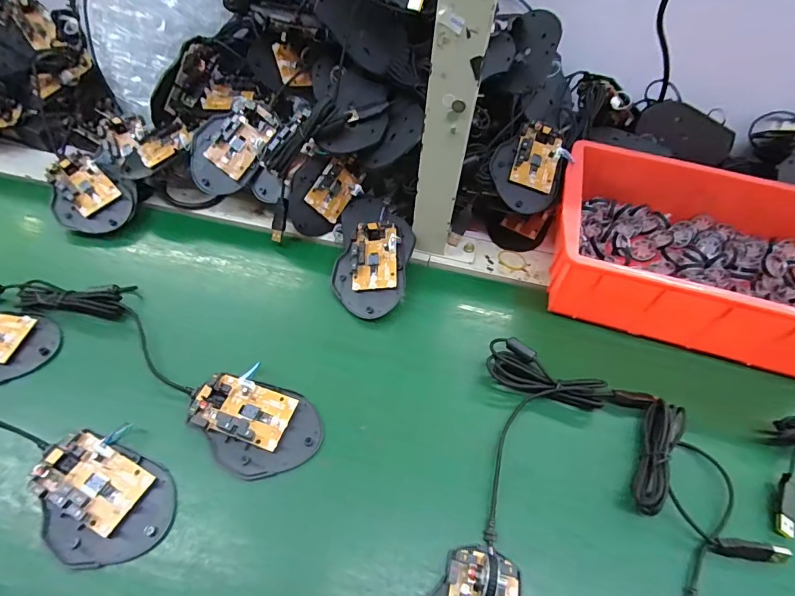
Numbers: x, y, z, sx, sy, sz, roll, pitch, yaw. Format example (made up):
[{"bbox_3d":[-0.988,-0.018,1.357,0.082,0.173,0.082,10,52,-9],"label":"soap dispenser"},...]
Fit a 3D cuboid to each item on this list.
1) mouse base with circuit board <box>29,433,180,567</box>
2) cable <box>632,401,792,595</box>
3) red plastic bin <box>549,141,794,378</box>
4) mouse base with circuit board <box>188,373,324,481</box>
[{"bbox_3d":[-0.212,0.142,0.301,0.105,0.018,0.070,25,55,14],"label":"mouse base with circuit board"},{"bbox_3d":[0.222,0.144,0.326,0.088,0.024,0.124,-11,55,-12],"label":"cable"},{"bbox_3d":[0.308,-0.049,0.442,0.290,0.085,0.208,17,54,8],"label":"red plastic bin"},{"bbox_3d":[-0.114,0.101,0.338,0.102,0.017,0.071,15,54,7],"label":"mouse base with circuit board"}]

